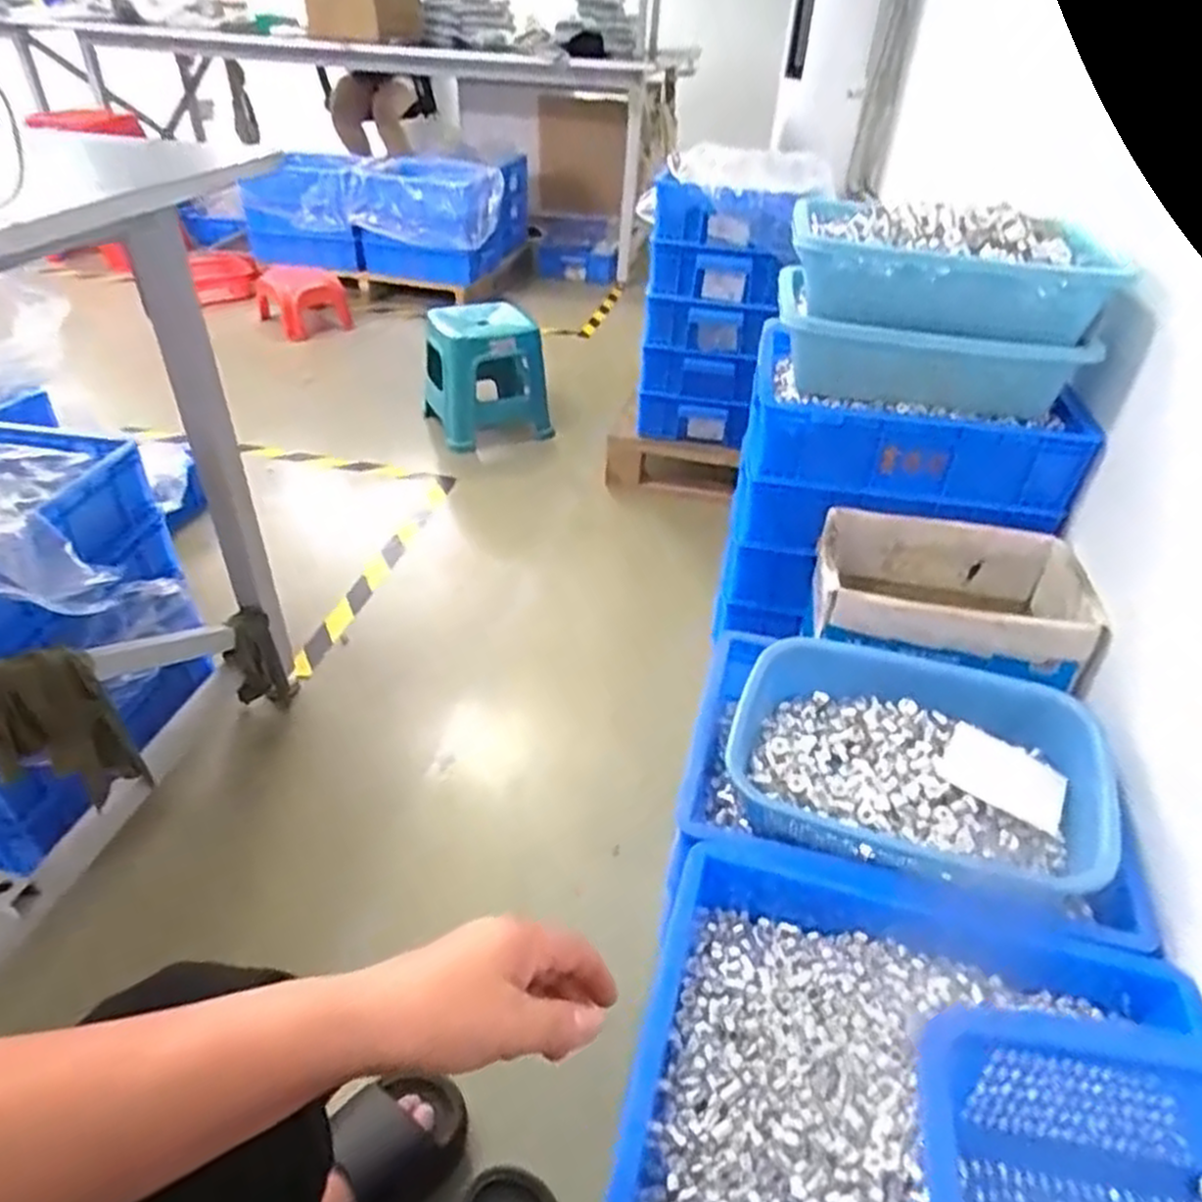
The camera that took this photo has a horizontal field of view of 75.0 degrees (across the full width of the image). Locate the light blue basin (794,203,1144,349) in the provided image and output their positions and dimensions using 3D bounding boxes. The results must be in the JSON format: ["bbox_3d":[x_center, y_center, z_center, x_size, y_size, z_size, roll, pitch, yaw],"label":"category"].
[{"bbox_3d":[0.425,-0.419,0.976,0.375,0.109,0.221,13,40,12],"label":"light blue basin"}]

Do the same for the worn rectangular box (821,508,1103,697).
[{"bbox_3d":[0.430,-0.006,0.980,0.316,0.109,0.216,11,40,10],"label":"worn rectangular box"}]

